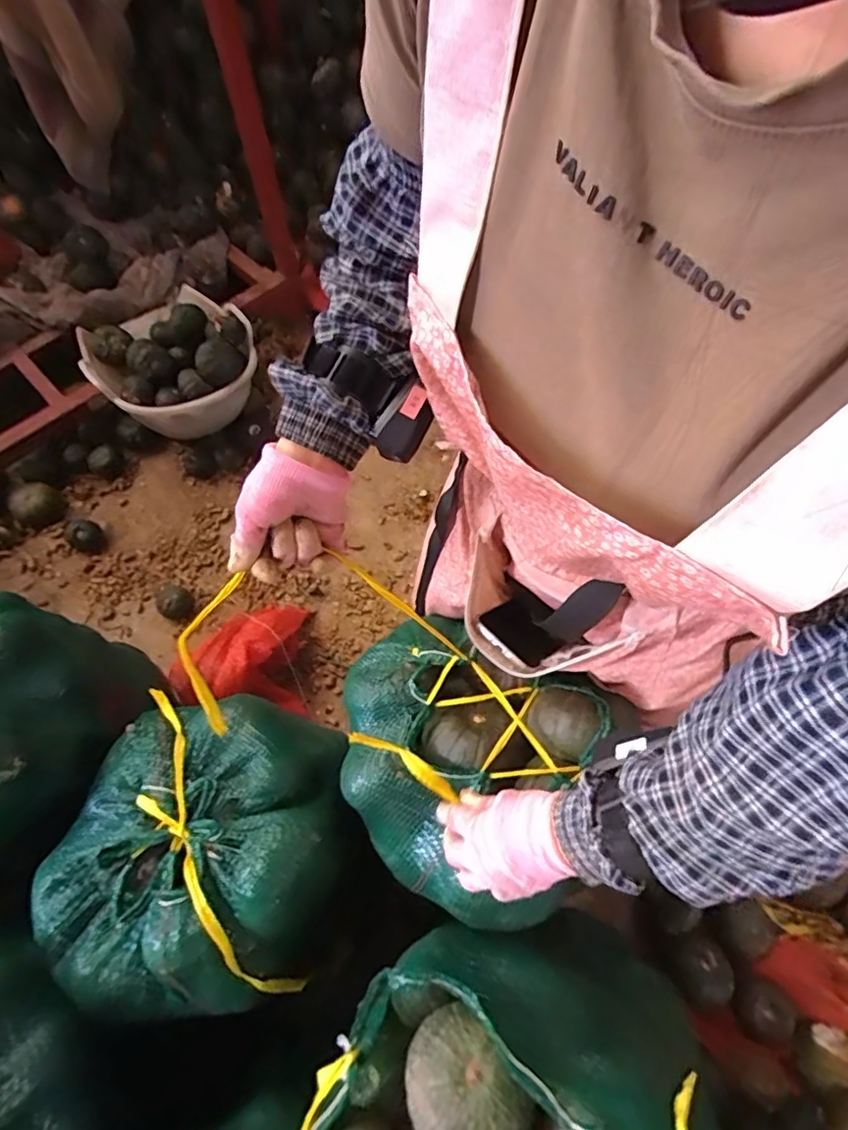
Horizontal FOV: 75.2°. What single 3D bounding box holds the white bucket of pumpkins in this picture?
[{"bbox_3d":[-0.637,-0.528,1.435,0.385,0.228,0.367,-1,63,1],"label":"white bucket of pumpkins"}]

